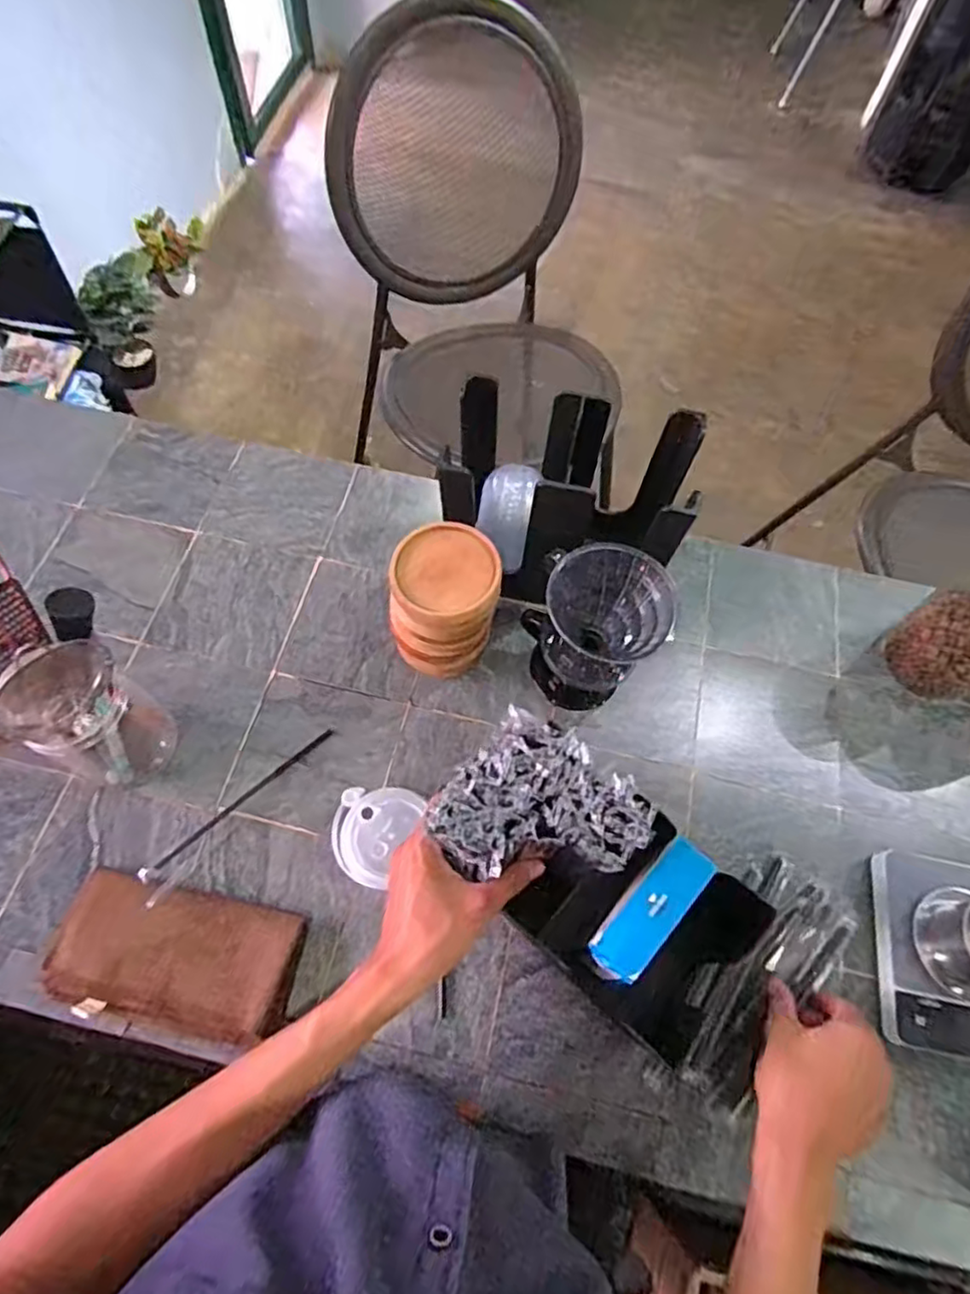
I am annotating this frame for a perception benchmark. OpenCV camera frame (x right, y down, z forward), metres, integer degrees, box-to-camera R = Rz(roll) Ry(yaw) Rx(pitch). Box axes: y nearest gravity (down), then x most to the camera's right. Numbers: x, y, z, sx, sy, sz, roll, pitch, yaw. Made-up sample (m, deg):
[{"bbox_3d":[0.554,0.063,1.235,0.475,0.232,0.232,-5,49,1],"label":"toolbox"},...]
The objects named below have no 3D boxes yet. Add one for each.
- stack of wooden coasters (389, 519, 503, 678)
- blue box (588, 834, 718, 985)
[{"bbox_3d":[-0.040,-0.031,0.640,0.101,0.161,0.099,8,64,1],"label":"stack of wooden coasters"},{"bbox_3d":[0.127,0.198,0.498,0.042,0.019,0.116,39,68,15],"label":"blue box"}]

